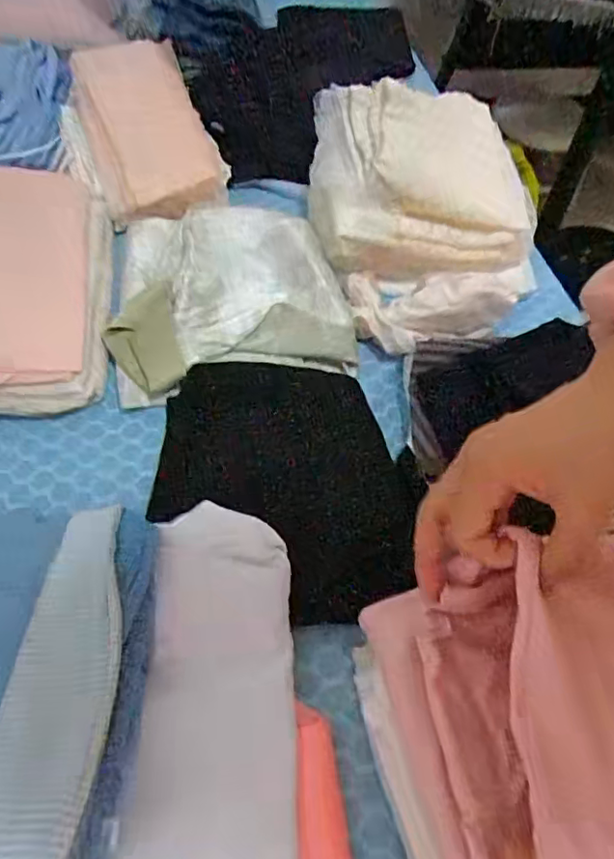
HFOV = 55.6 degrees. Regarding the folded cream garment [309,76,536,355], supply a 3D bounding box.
[{"bbox_3d":[0.118,-0.227,0.591,0.209,0.118,0.270,-14,57,-14],"label":"folded cream garment"}]

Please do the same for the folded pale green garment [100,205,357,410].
[{"bbox_3d":[-0.077,-0.138,0.567,0.214,0.026,0.235,-6,58,-7],"label":"folded pale green garment"}]

